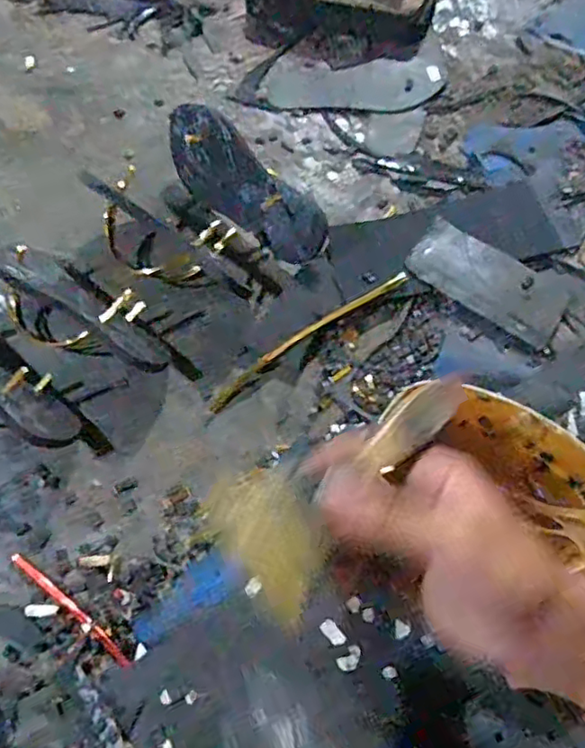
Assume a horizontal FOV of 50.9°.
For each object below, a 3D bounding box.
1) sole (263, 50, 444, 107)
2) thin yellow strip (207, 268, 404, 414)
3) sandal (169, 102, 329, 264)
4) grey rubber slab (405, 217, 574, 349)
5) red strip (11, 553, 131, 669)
[{"bbox_3d":[0.081,-0.394,0.824,0.236,0.020,0.083,4,69,4],"label":"sole"},{"bbox_3d":[0.018,-0.040,0.677,0.262,0.007,0.023,-34,71,-10],"label":"thin yellow strip"},{"bbox_3d":[-0.053,-0.220,0.724,0.222,0.045,0.083,41,75,-2],"label":"sandal"},{"bbox_3d":[0.219,-0.108,0.685,0.174,0.004,0.084,36,74,15],"label":"grey rubber slab"},{"bbox_3d":[-0.210,0.222,0.581,0.154,0.010,0.011,36,74,15],"label":"red strip"}]

